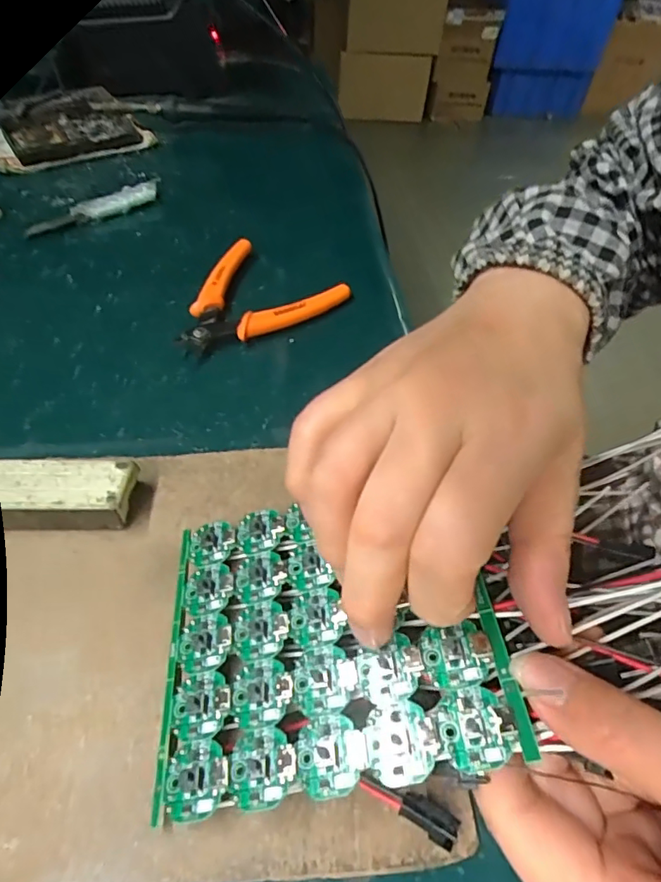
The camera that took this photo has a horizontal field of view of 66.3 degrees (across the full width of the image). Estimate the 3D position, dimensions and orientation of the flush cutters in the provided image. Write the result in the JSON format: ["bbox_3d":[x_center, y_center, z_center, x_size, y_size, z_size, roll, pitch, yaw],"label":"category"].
[{"bbox_3d":[-0.056,-0.103,0.344,0.114,0.018,0.086,-26,56,-23],"label":"flush cutters"}]

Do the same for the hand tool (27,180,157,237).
[{"bbox_3d":[-0.190,-0.188,0.410,0.108,0.016,0.016,-30,57,-25],"label":"hand tool"}]

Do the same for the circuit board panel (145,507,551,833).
[{"bbox_3d":[-0.004,0.066,0.183,0.119,0.004,0.103,-15,48,10],"label":"circuit board panel"}]

